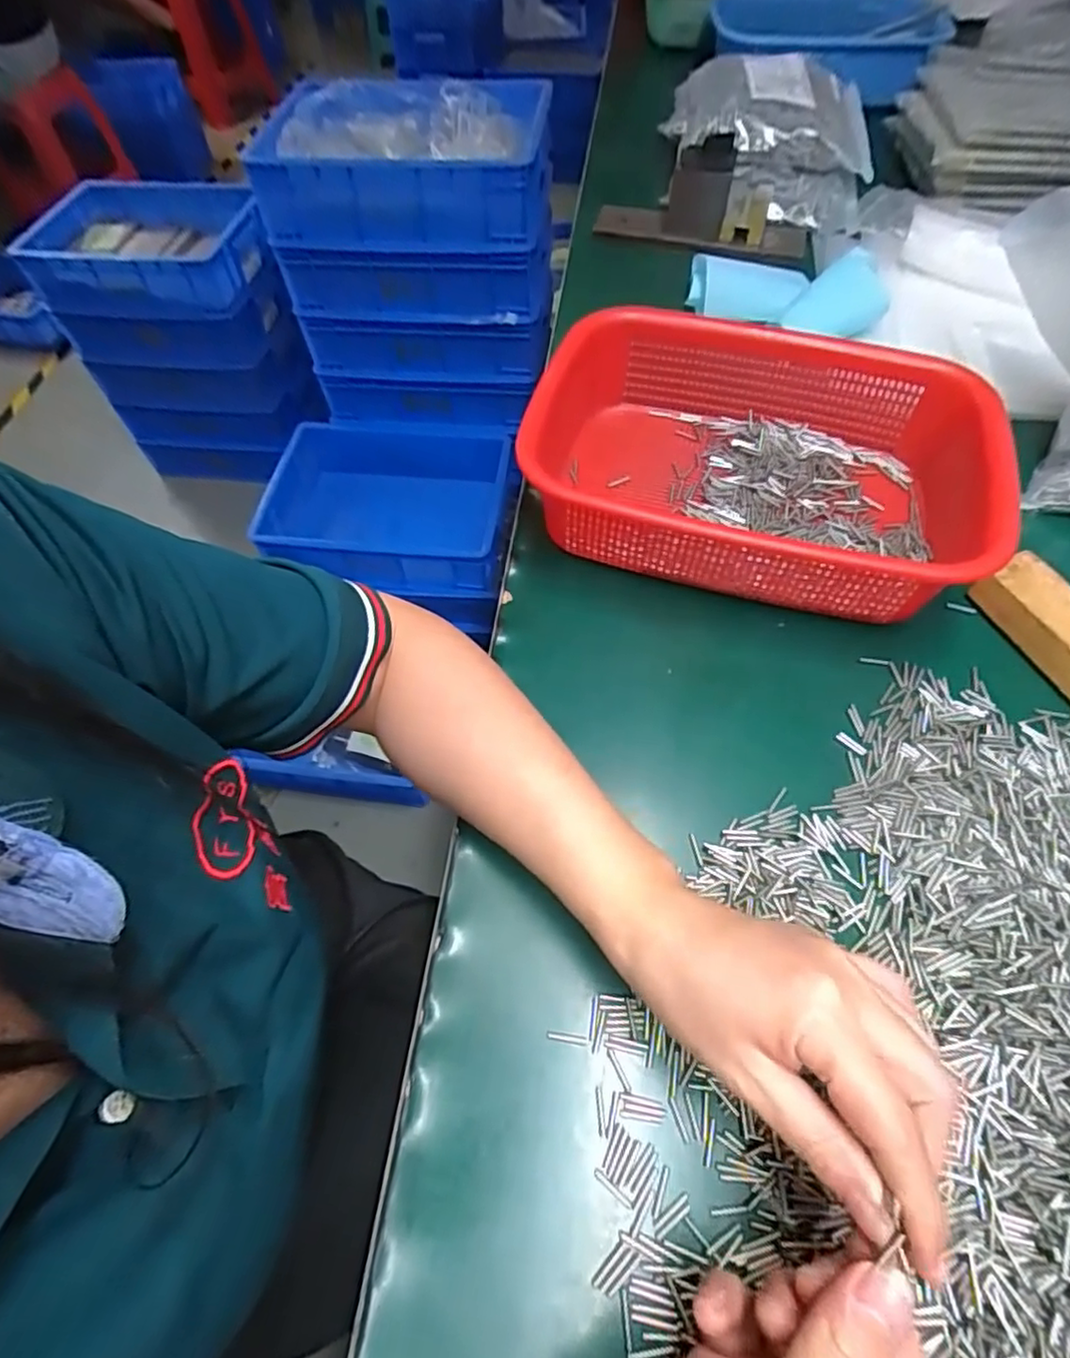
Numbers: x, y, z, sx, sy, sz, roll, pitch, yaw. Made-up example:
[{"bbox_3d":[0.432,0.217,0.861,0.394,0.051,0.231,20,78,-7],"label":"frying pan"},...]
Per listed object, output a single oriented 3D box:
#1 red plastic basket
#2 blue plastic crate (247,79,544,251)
[{"bbox_3d":[0.145,-0.147,0.427,0.278,0.072,0.209,11,60,10],"label":"red plastic basket"},{"bbox_3d":[-0.185,-0.774,0.954,0.397,0.112,0.281,2,58,4],"label":"blue plastic crate"}]

